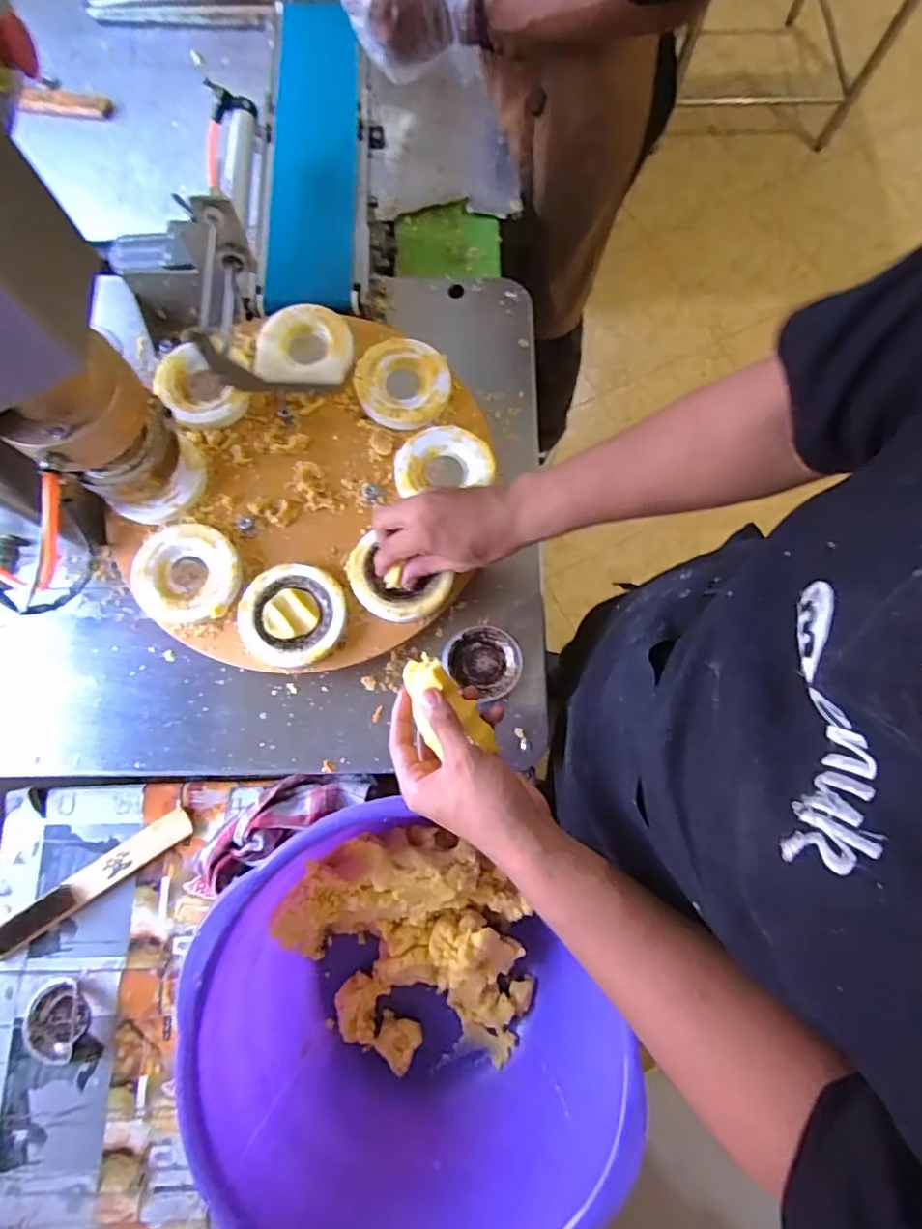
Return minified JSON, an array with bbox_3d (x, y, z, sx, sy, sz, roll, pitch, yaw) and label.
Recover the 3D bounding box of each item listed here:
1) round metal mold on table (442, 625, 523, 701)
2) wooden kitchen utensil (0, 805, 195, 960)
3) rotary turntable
[{"bbox_3d":[0.023,0.052,0.586,0.080,0.037,0.074,29,78,6],"label":"round metal mold on table"},{"bbox_3d":[-0.394,0.284,0.593,0.228,0.017,0.033,-33,80,-8],"label":"wooden kitchen utensil"},{"bbox_3d":[-0.163,-0.131,0.579,0.362,0.032,0.368,3,77,0],"label":"rotary turntable"}]

